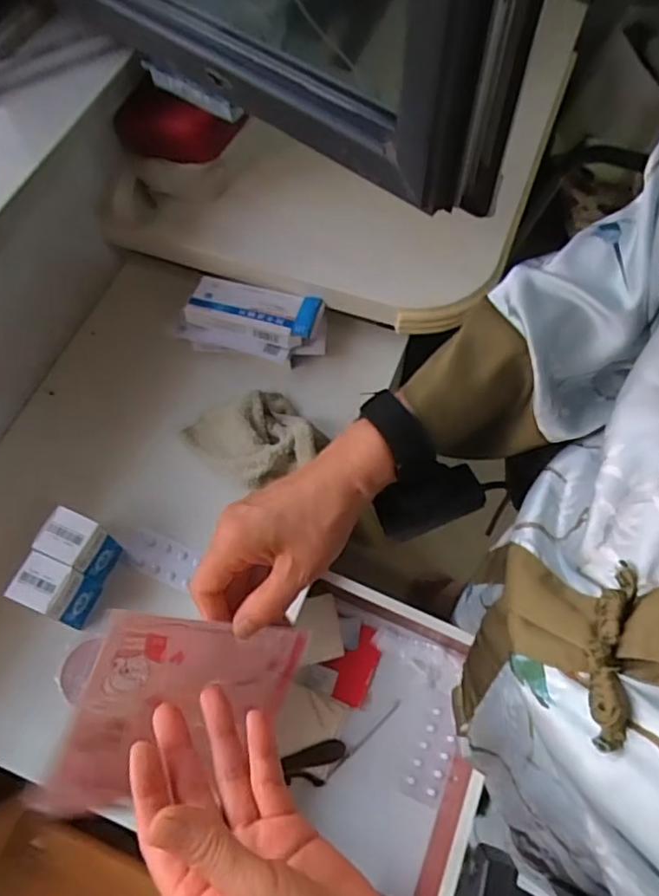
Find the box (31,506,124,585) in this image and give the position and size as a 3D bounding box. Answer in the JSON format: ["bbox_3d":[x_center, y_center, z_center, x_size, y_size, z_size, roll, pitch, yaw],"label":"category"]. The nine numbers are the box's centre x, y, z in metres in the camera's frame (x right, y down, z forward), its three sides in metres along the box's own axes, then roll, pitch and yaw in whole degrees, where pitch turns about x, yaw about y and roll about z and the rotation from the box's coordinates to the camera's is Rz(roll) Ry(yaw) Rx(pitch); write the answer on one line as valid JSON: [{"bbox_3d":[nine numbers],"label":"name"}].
[{"bbox_3d":[-0.244,0.100,0.598,0.049,0.083,0.047,20,66,12],"label":"box"}]

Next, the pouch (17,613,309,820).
[{"bbox_3d":[-0.097,0.173,0.379,0.150,0.128,0.009,-64,30,13],"label":"pouch"}]

